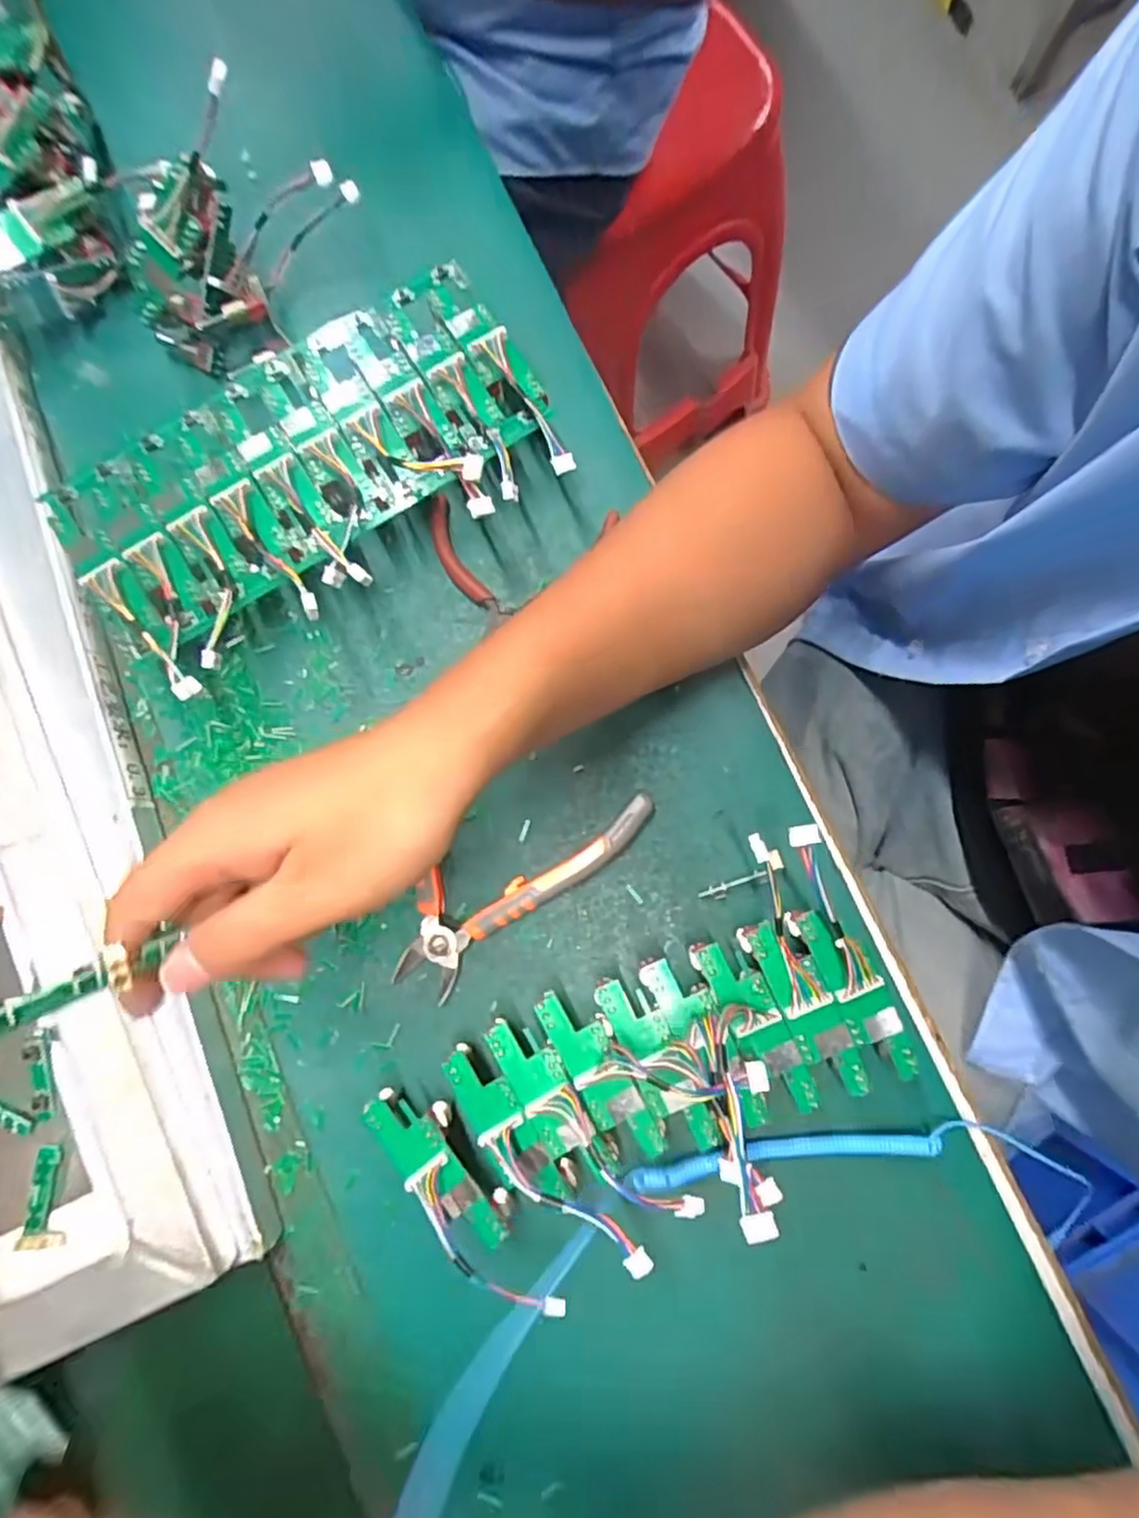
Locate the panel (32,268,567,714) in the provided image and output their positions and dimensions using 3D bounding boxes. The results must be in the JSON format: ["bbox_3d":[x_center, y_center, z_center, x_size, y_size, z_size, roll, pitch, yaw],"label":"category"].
[{"bbox_3d":[-0.132,-0.145,0.357,0.246,0.043,0.143,-34,80,-4],"label":"panel"}]

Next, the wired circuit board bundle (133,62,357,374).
[{"bbox_3d":[-0.179,-0.290,0.377,0.074,0.084,0.139,35,85,6],"label":"wired circuit board bundle"}]

